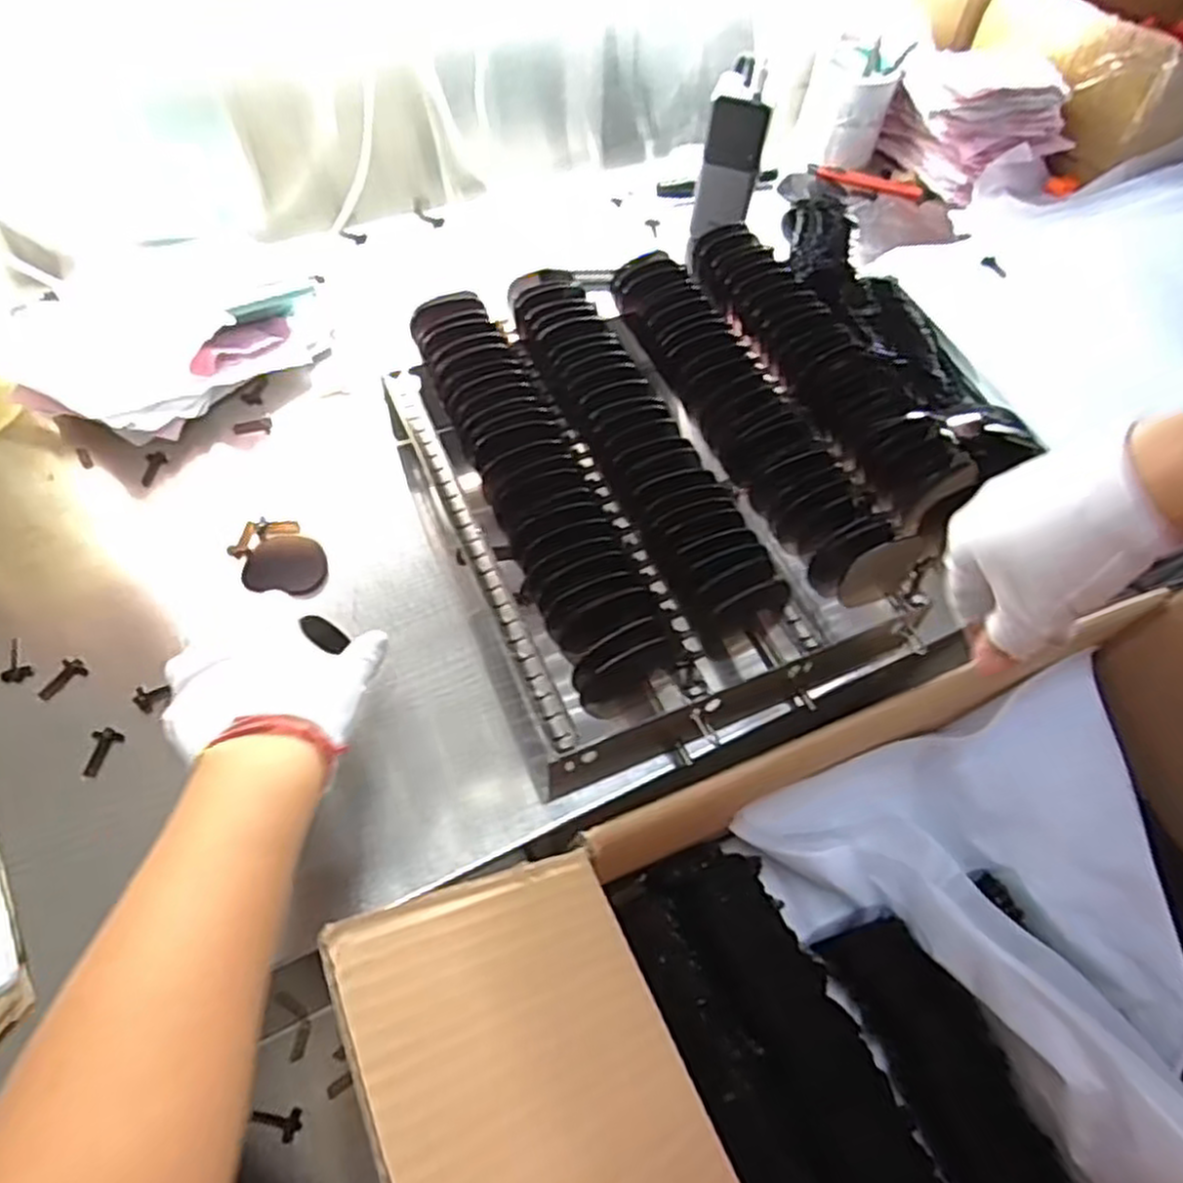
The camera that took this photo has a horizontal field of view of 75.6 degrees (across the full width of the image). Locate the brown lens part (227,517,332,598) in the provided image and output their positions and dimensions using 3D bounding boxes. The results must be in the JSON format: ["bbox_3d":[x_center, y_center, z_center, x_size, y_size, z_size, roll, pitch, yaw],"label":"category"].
[{"bbox_3d":[-0.207,-0.022,0.508,0.051,0.008,0.077,-27,62,-20],"label":"brown lens part"}]

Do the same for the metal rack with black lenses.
[{"bbox_3d":[0.049,-0.073,0.500,0.285,0.119,0.316,-19,59,-16],"label":"metal rack with black lenses"}]

